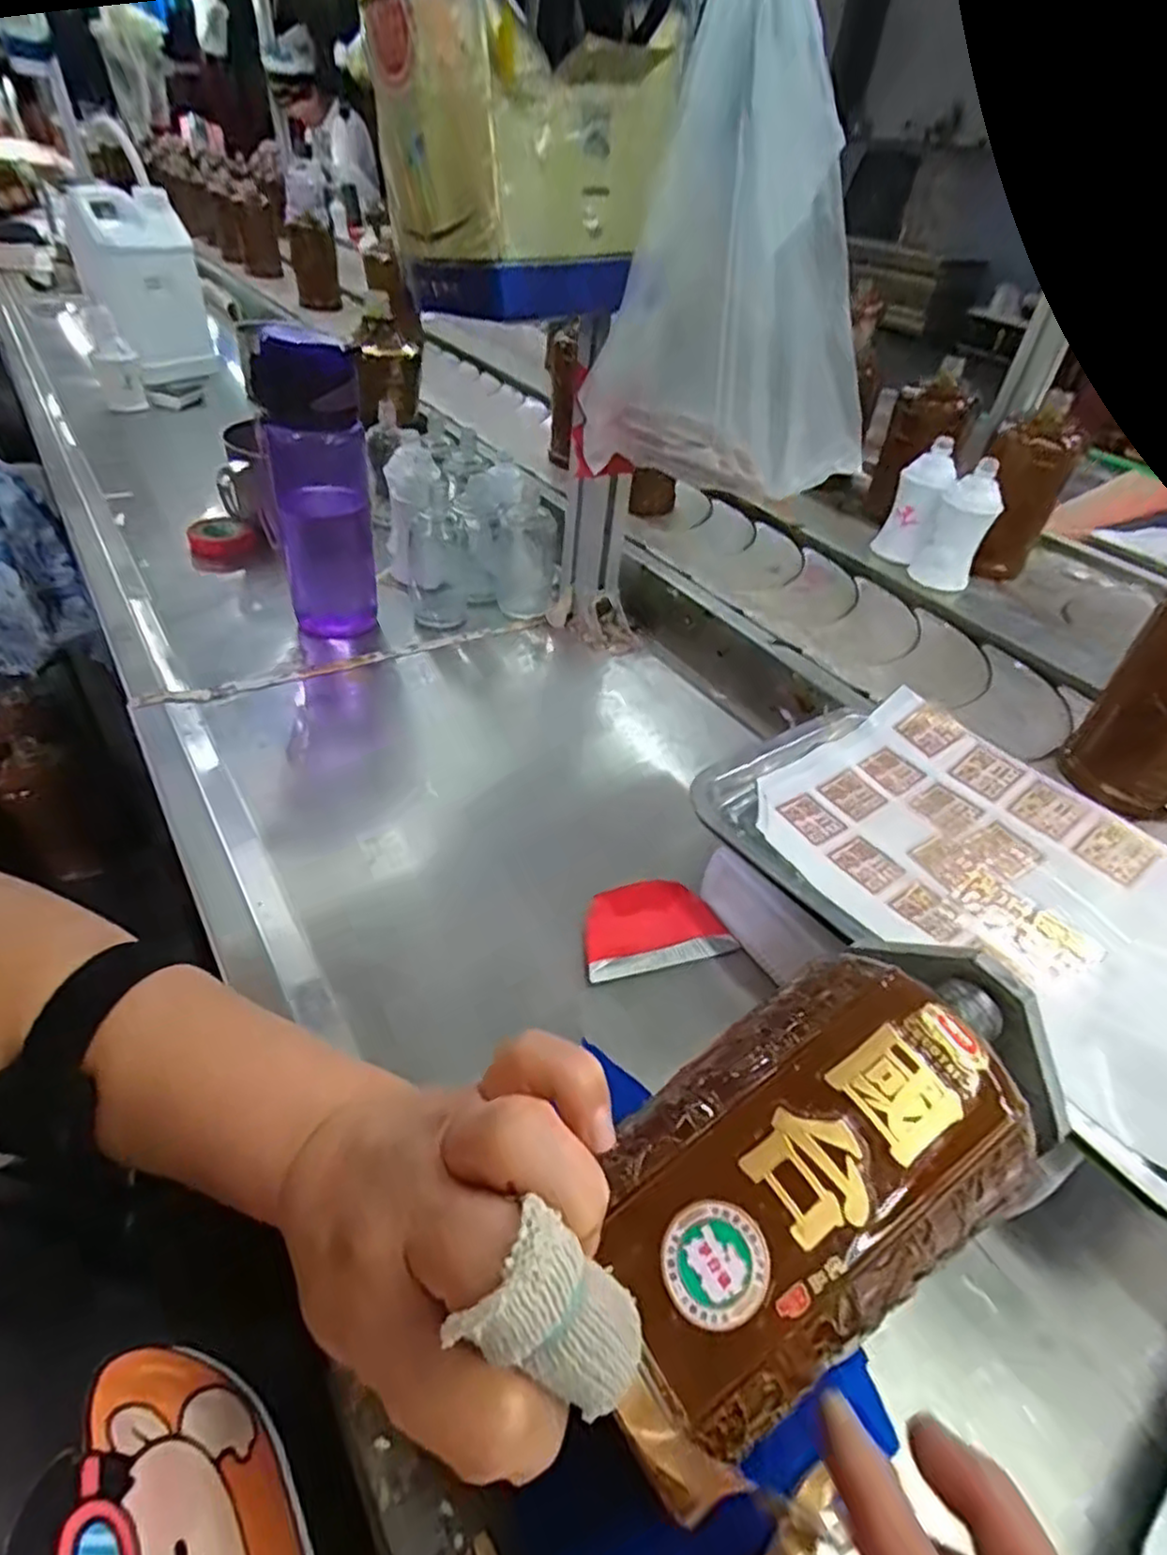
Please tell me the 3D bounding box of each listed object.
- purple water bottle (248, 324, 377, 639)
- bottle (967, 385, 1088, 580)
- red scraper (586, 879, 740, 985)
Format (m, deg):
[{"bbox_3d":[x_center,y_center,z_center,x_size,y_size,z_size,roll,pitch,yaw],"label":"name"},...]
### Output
[{"bbox_3d":[-0.217,-0.233,0.580,0.078,0.227,0.074,-10,45,-17],"label":"purple water bottle"},{"bbox_3d":[0.454,-0.306,0.751,0.076,0.171,0.078,-14,46,-22],"label":"bottle"},{"bbox_3d":[0.041,0.087,0.416,0.088,0.014,0.052,-8,44,-15],"label":"red scraper"}]

